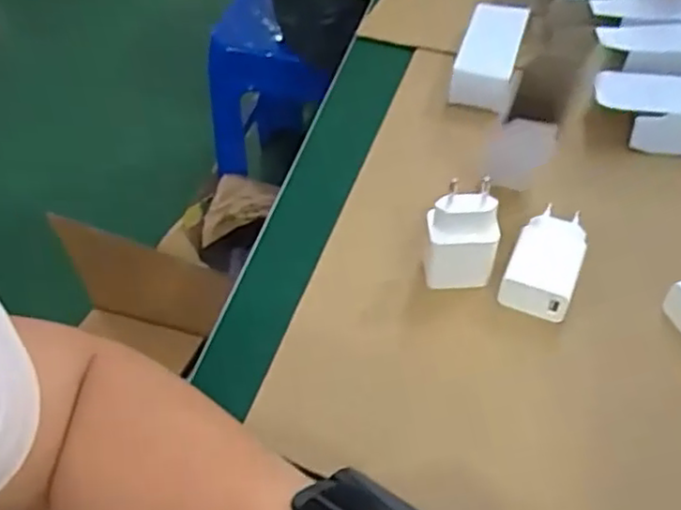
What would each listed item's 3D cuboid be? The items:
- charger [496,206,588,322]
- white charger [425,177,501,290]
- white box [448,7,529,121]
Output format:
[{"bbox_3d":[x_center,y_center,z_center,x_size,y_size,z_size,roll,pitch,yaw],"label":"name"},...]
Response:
[{"bbox_3d":[0.125,0.002,0.407,0.039,0.030,0.071,18,54,16],"label":"charger"},{"bbox_3d":[0.070,-0.011,0.390,0.039,0.072,0.021,1,51,3],"label":"white charger"},{"bbox_3d":[0.115,-0.152,0.521,0.047,0.035,0.095,12,54,9],"label":"white box"}]

